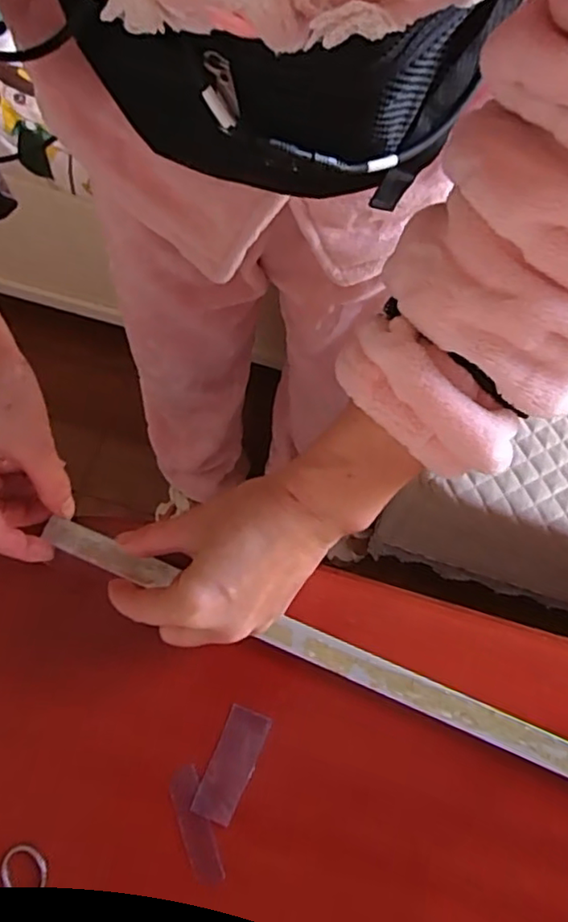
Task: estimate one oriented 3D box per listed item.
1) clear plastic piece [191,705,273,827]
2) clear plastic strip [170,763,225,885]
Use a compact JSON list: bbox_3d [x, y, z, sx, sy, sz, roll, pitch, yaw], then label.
[{"bbox_3d":[-0.028,0.164,0.334,0.024,0.004,0.057,21,72,7],"label":"clear plastic piece"},{"bbox_3d":[-0.047,0.192,0.324,0.016,0.004,0.056,-20,72,-7],"label":"clear plastic strip"}]

